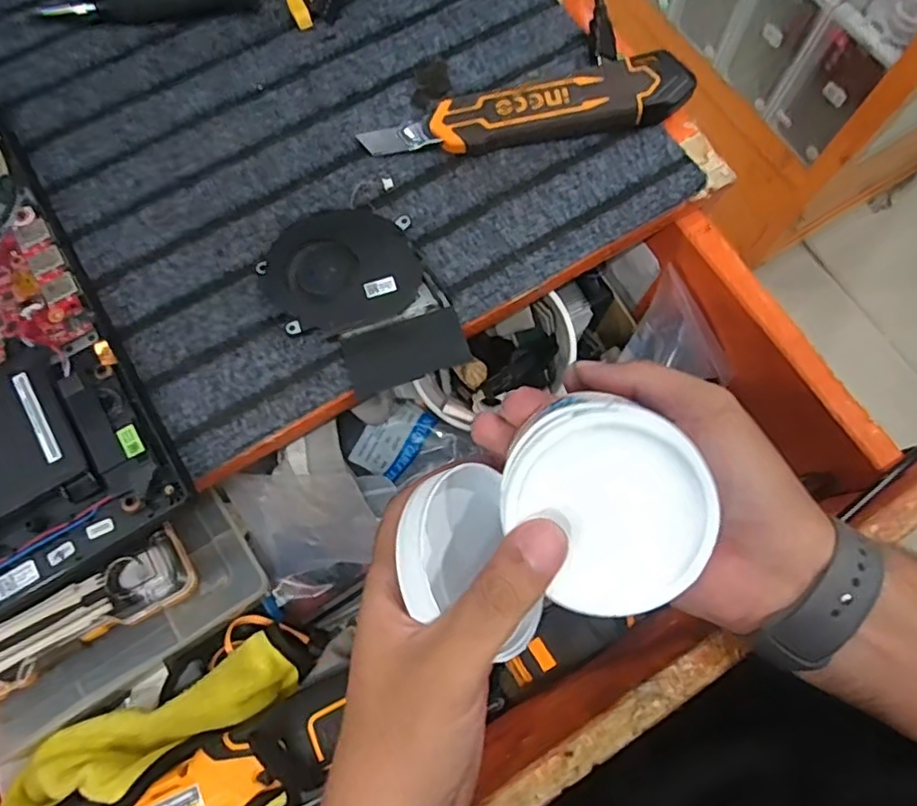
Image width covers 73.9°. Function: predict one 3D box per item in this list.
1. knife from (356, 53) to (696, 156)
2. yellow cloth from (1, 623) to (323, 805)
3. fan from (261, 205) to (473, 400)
[{"bbox_3d":[0.041,-0.166,0.355,0.186,0.025,0.038,-13,74,-3],"label":"knife"},{"bbox_3d":[-0.186,0.201,0.377,0.198,0.038,0.049,-26,75,-6],"label":"yellow cloth"},{"bbox_3d":[-0.055,-0.059,0.332,0.084,0.009,0.108,-26,75,-6],"label":"fan"}]

